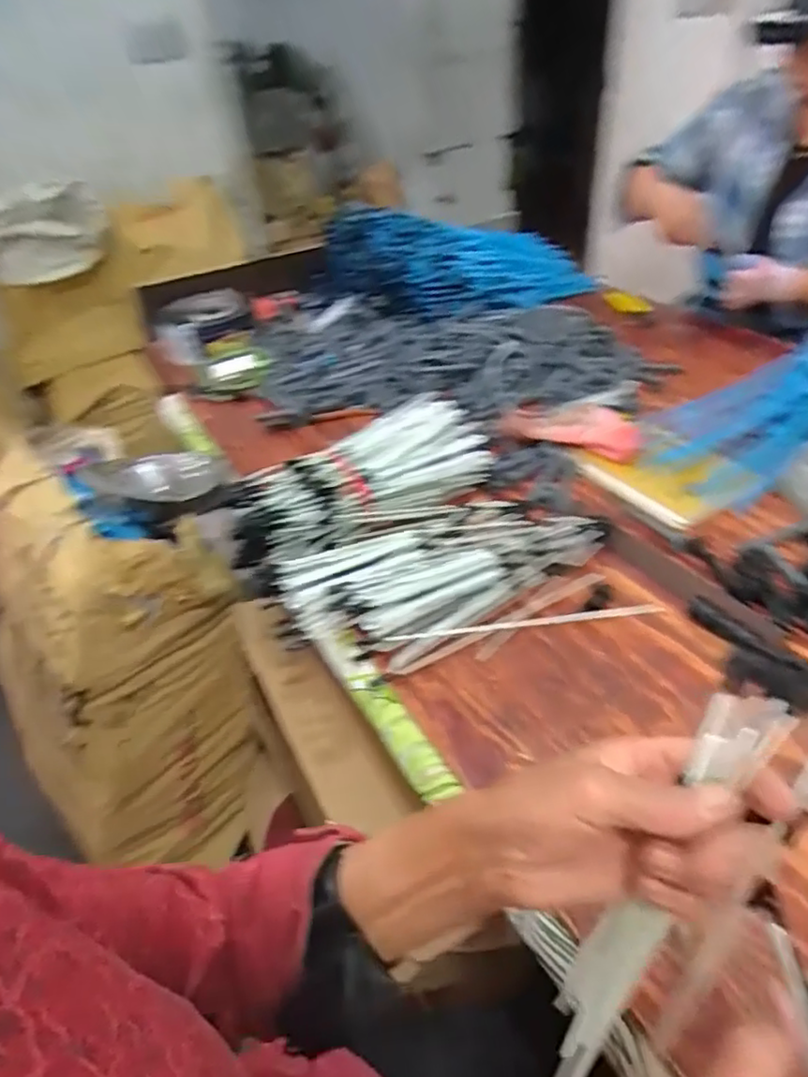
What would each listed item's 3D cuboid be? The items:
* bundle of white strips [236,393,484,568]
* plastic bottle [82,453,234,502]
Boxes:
[{"bbox_3d":[-0.051,-0.063,0.724,0.303,0.067,0.115,-27,43,-24],"label":"bundle of white strips"},{"bbox_3d":[-0.361,-0.092,0.981,0.224,0.071,0.080,-1,39,6],"label":"plastic bottle"}]

